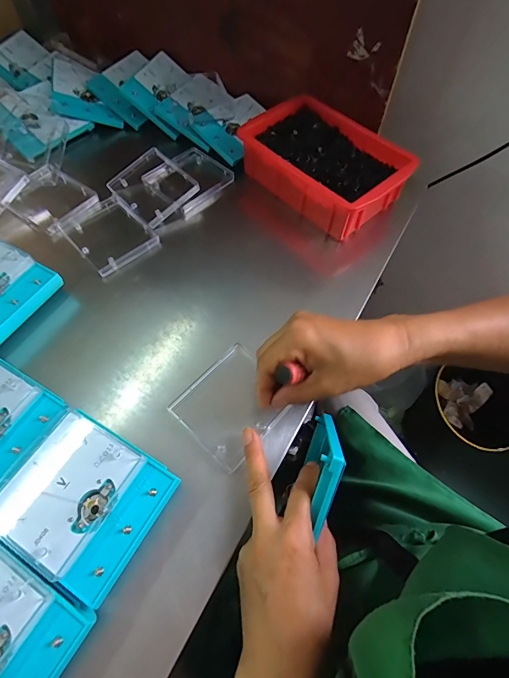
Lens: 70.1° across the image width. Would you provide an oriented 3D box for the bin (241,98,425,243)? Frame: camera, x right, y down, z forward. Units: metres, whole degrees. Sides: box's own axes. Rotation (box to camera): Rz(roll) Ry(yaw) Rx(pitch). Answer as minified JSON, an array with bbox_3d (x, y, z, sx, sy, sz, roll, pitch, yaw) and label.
[{"bbox_3d":[0.084,-0.232,0.477,0.125,0.063,0.201,-39,70,-22],"label":"bin"}]

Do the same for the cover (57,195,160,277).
[{"bbox_3d":[-0.183,-0.133,0.452,0.086,0.013,0.108,-37,69,-21],"label":"cover"}]

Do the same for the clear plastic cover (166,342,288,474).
[{"bbox_3d":[-0.023,0.064,0.347,0.083,0.012,0.088,39,66,17],"label":"clear plastic cover"}]

